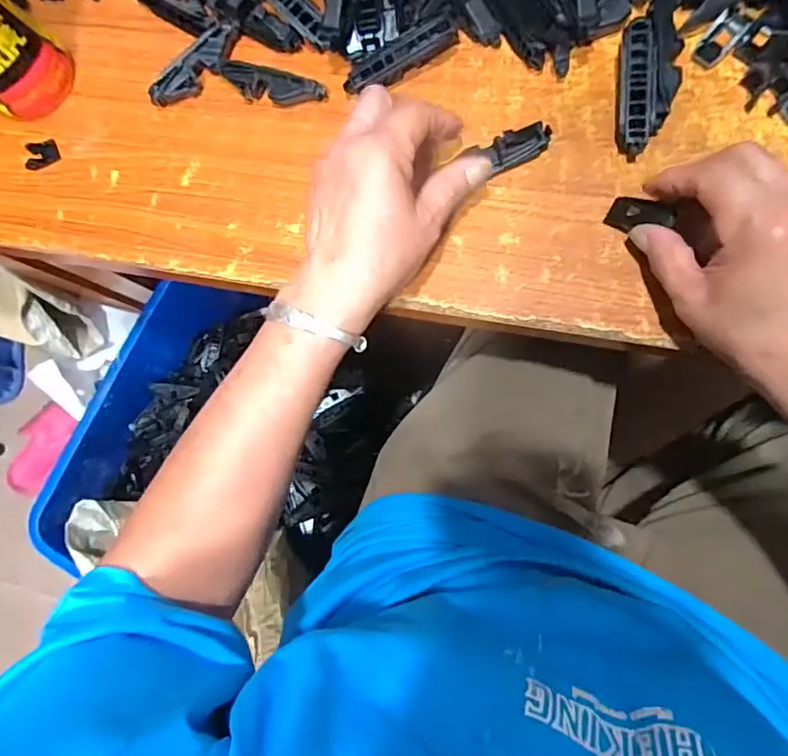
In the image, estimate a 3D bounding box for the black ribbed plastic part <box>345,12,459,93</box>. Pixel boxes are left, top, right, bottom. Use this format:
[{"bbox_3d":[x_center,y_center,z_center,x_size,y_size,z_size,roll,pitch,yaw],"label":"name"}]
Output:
[{"bbox_3d":[0.005,-0.214,0.359,0.081,0.011,0.020,-27,80,5],"label":"black ribbed plastic part"}]

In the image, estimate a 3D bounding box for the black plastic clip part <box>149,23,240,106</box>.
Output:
[{"bbox_3d":[-0.141,-0.222,0.387,0.020,0.015,0.076,43,91,11],"label":"black plastic clip part"}]

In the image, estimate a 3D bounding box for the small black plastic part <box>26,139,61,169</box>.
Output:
[{"bbox_3d":[-0.261,-0.167,0.400,0.021,0.014,0.023,-17,81,6],"label":"small black plastic part"}]

